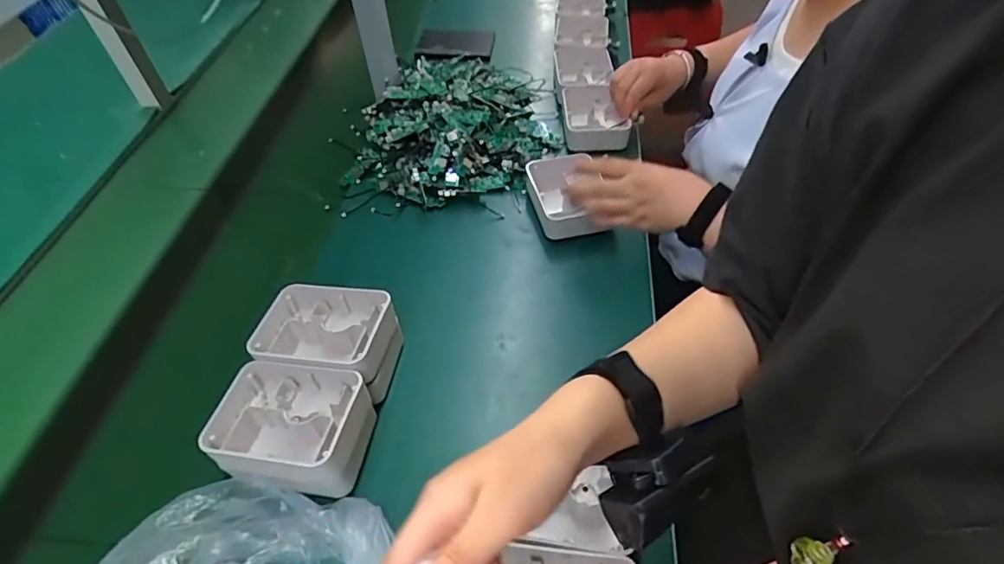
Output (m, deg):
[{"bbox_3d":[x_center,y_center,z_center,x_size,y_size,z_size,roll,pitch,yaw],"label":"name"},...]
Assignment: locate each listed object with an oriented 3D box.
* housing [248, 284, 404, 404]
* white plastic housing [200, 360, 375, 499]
[{"bbox_3d":[-0.182,0.069,0.588,0.136,0.091,0.099,7,52,9],"label":"housing"},{"bbox_3d":[-0.198,0.141,0.513,0.131,0.074,0.104,5,51,8],"label":"white plastic housing"}]

